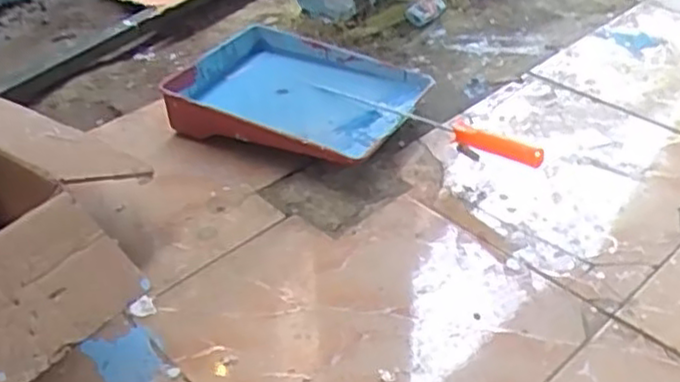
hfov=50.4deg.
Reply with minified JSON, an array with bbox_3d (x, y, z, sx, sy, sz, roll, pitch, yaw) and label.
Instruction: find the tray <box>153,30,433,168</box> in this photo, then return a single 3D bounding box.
[{"bbox_3d":[-0.070,-0.160,1.168,0.372,0.100,0.297,14,41,20],"label":"tray"}]

